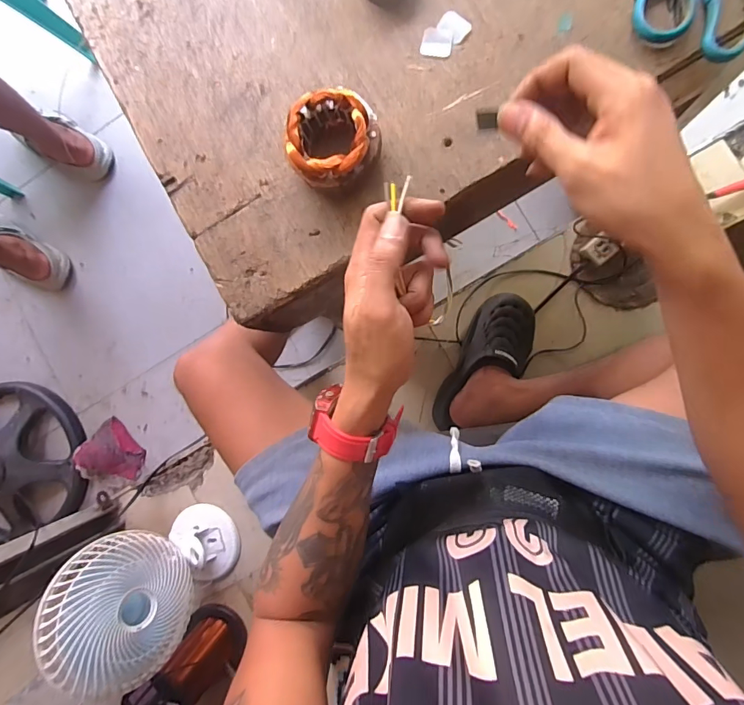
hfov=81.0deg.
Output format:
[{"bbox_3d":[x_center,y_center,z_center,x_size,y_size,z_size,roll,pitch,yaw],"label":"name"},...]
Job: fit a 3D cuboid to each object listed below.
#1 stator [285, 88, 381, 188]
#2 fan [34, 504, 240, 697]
[{"bbox_3d":[-0.029,-0.164,0.348,0.073,0.042,0.070,3,90,8],"label":"stator"},{"bbox_3d":[-0.366,0.387,0.743,0.196,0.336,0.132,44,96,6],"label":"fan"}]

